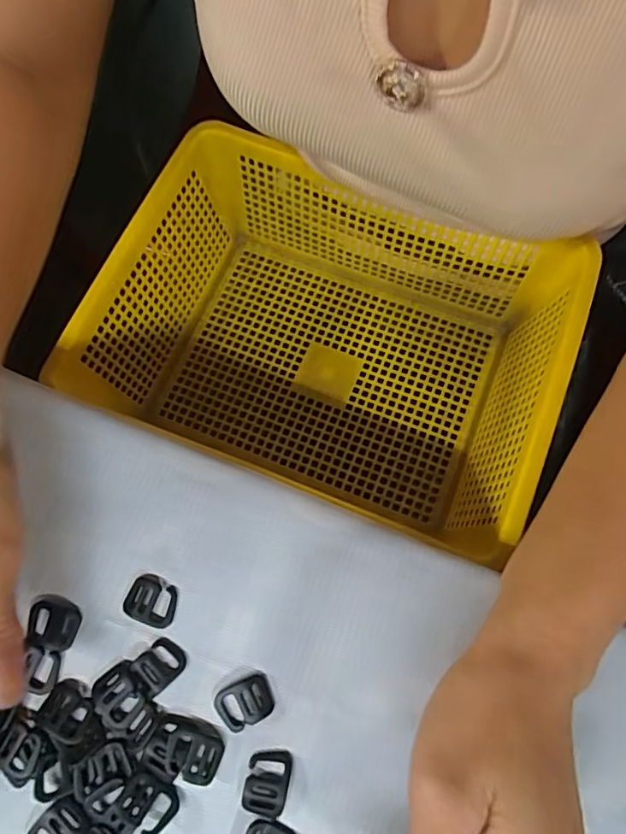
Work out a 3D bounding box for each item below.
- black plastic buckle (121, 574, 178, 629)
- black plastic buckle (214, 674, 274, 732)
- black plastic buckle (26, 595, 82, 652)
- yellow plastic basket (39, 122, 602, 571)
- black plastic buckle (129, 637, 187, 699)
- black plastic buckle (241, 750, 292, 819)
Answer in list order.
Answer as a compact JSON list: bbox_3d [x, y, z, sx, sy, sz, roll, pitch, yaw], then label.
[{"bbox_3d":[-0.074,0.083,0.235,0.023,0.004,0.021,13,73,3],"label":"black plastic buckle"},{"bbox_3d":[-0.029,0.124,0.225,0.024,0.004,0.018,-25,75,-8],"label":"black plastic buckle"},{"bbox_3d":[-0.117,0.092,0.233,0.023,0.004,0.022,0,73,-1],"label":"black plastic buckle"},{"bbox_3d":[0.009,-0.056,0.378,0.295,0.117,0.200,22,74,6],"label":"yellow plastic basket"},{"bbox_3d":[-0.068,0.109,0.228,0.017,0.004,0.022,42,77,11],"label":"black plastic buckle"},{"bbox_3d":[-0.019,0.152,0.216,0.018,0.004,0.023,12,73,3],"label":"black plastic buckle"}]

